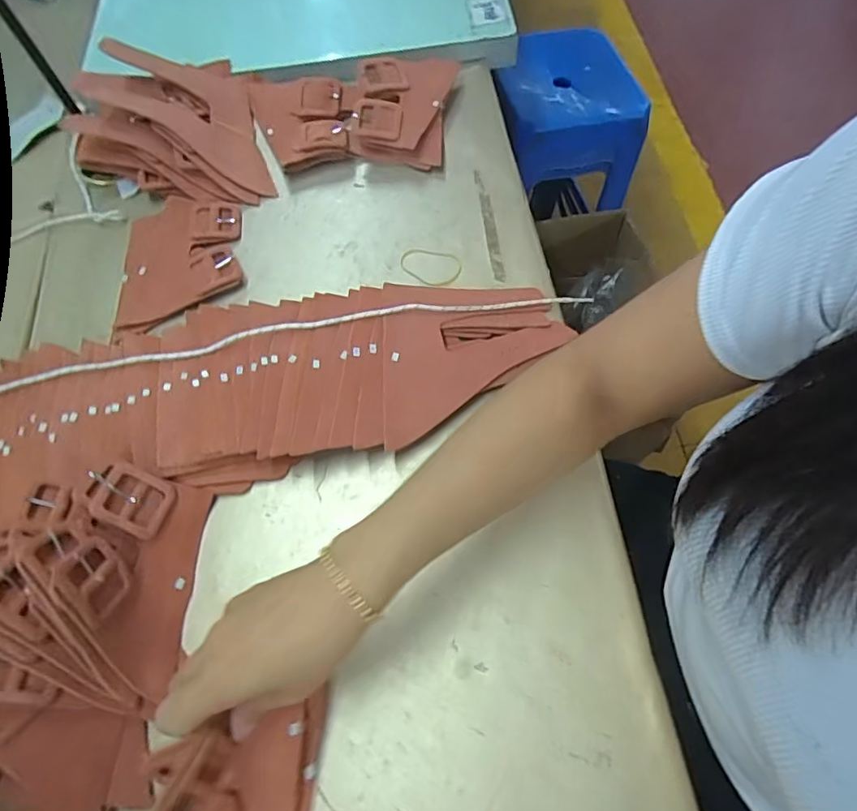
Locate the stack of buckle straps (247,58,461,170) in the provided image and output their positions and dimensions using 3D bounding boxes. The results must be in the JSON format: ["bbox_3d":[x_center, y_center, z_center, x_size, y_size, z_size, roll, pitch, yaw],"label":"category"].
[{"bbox_3d":[-0.087,-0.330,0.605,0.234,0.051,0.147,-6,65,2],"label":"stack of buckle straps"}]

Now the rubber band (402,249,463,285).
[{"bbox_3d":[0.002,-0.143,0.550,0.062,0.005,0.041,23,69,14],"label":"rubber band"}]

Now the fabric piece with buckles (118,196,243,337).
[{"bbox_3d":[-0.259,-0.153,0.558,0.123,0.022,0.155,-10,65,0],"label":"fabric piece with buckles"}]

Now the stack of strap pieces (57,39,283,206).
[{"bbox_3d":[-0.287,-0.304,0.583,0.188,0.093,0.180,-17,65,-3],"label":"stack of strap pieces"}]

